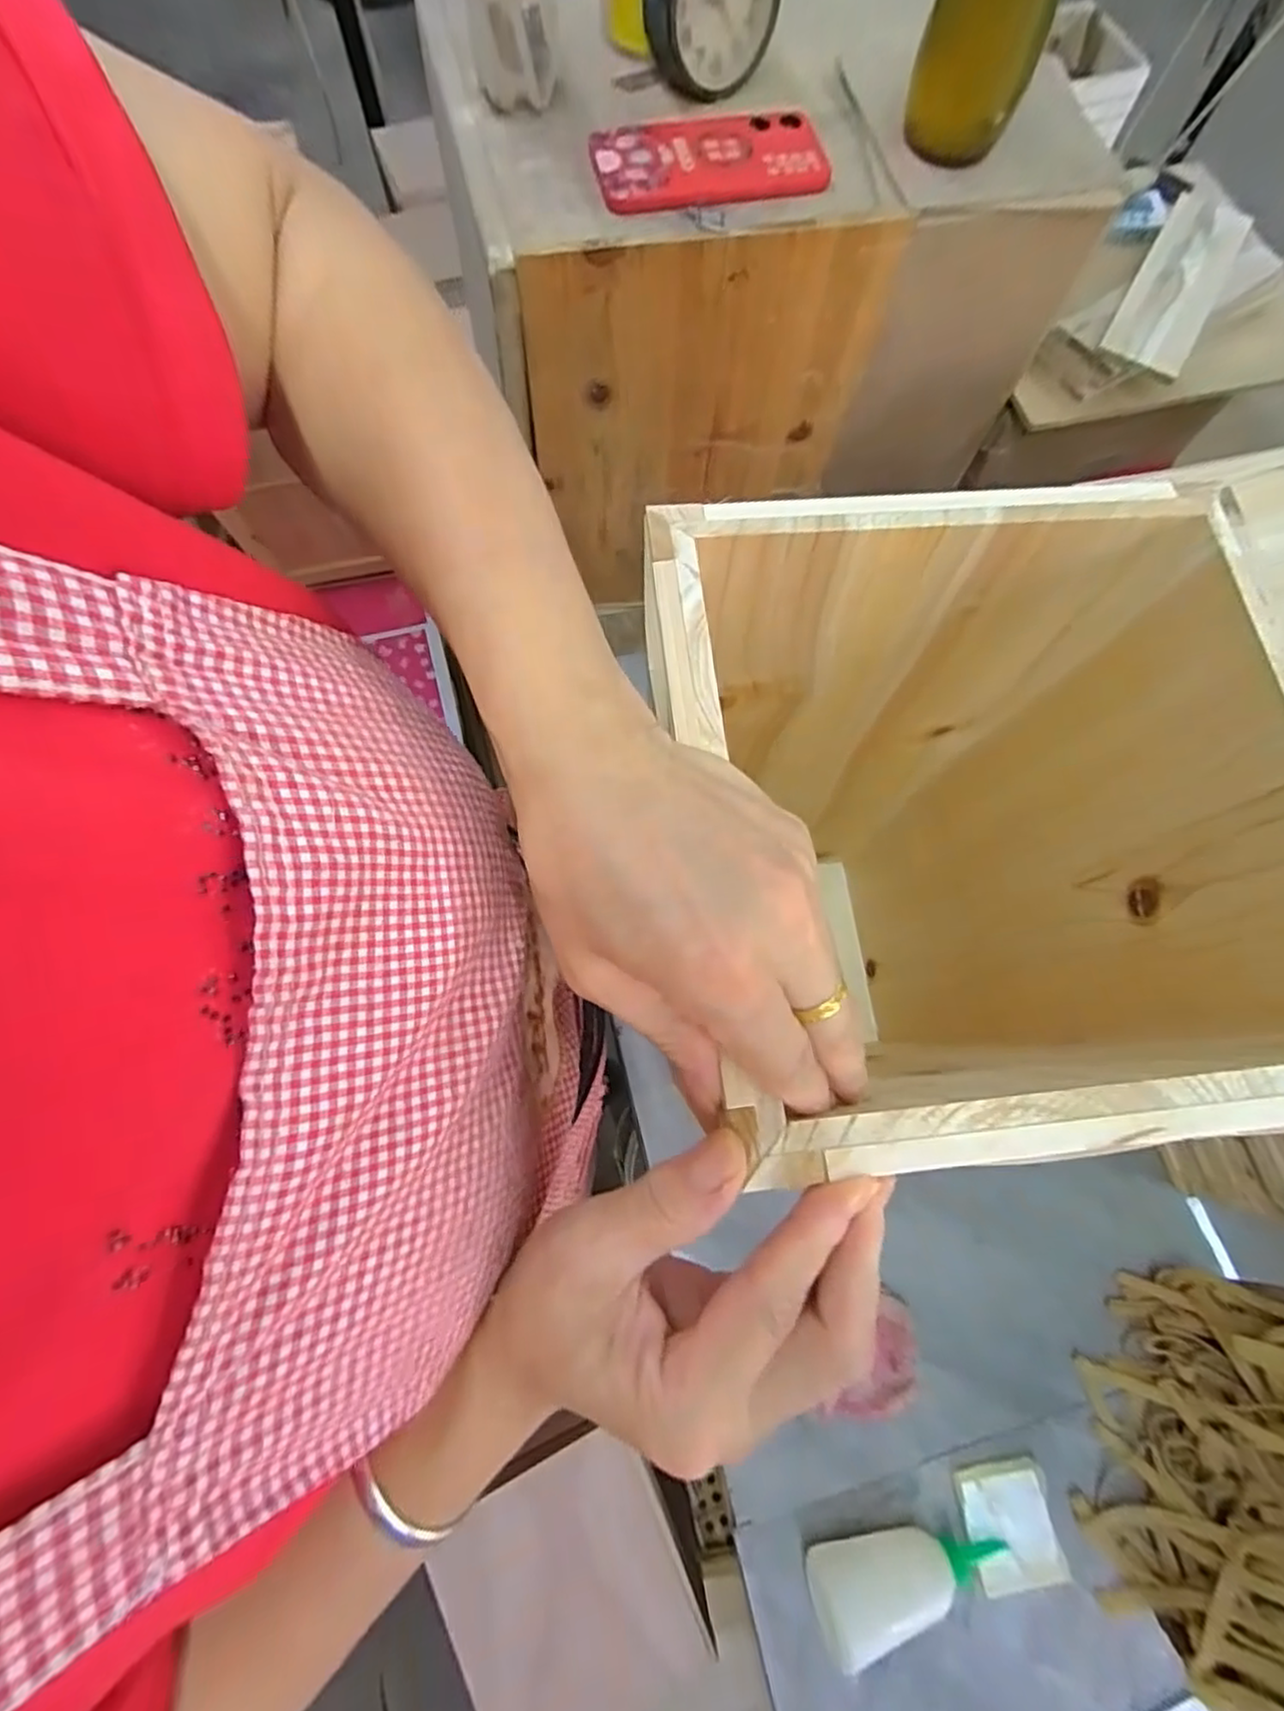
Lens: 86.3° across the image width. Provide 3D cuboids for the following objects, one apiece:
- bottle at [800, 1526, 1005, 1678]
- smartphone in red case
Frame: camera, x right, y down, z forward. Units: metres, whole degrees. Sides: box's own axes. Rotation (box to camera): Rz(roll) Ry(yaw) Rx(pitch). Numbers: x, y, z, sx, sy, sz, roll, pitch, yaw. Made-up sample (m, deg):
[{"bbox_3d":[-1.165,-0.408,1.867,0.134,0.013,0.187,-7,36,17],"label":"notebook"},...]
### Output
[{"bbox_3d":[0.204,0.548,0.515,0.154,0.045,0.056,-7,73,-4],"label":"bottle"},{"bbox_3d":[0.049,-0.497,0.490,0.166,0.012,0.074,-10,73,-5],"label":"smartphone in red case"}]

